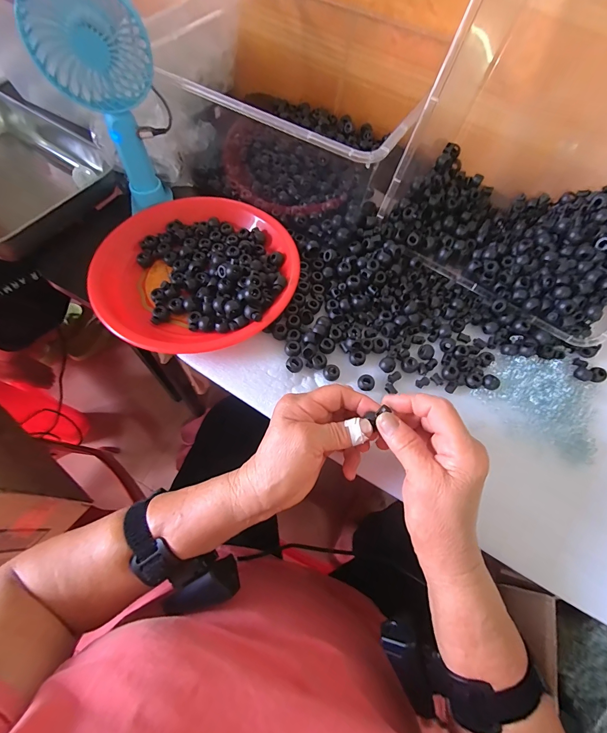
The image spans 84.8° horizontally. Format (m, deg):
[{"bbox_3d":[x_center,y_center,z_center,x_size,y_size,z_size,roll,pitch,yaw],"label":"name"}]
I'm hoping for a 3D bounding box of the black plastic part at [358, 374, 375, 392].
[{"bbox_3d":[0.067,0.018,0.354,0.017,0.010,0.016,2,65,-5],"label":"black plastic part"}]

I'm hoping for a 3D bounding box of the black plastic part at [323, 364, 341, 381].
[{"bbox_3d":[0.030,0.007,0.357,0.017,0.009,0.019,25,65,6],"label":"black plastic part"}]

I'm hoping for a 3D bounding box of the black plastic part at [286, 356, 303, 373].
[{"bbox_3d":[-0.010,-0.001,0.355,0.017,0.011,0.017,2,65,-5],"label":"black plastic part"}]

